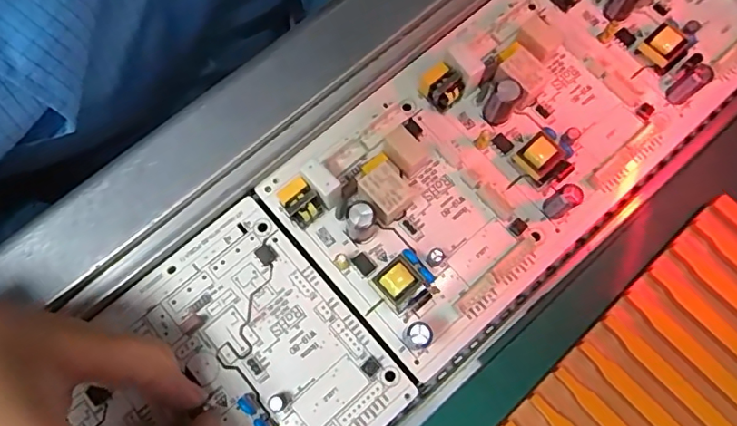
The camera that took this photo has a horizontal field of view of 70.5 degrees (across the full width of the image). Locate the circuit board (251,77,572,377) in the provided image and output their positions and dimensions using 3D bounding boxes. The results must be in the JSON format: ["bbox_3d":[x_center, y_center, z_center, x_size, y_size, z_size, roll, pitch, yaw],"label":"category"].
[{"bbox_3d":[0.017,0.000,0.222,0.085,0.020,0.111,-39,78,-10],"label":"circuit board"}]

